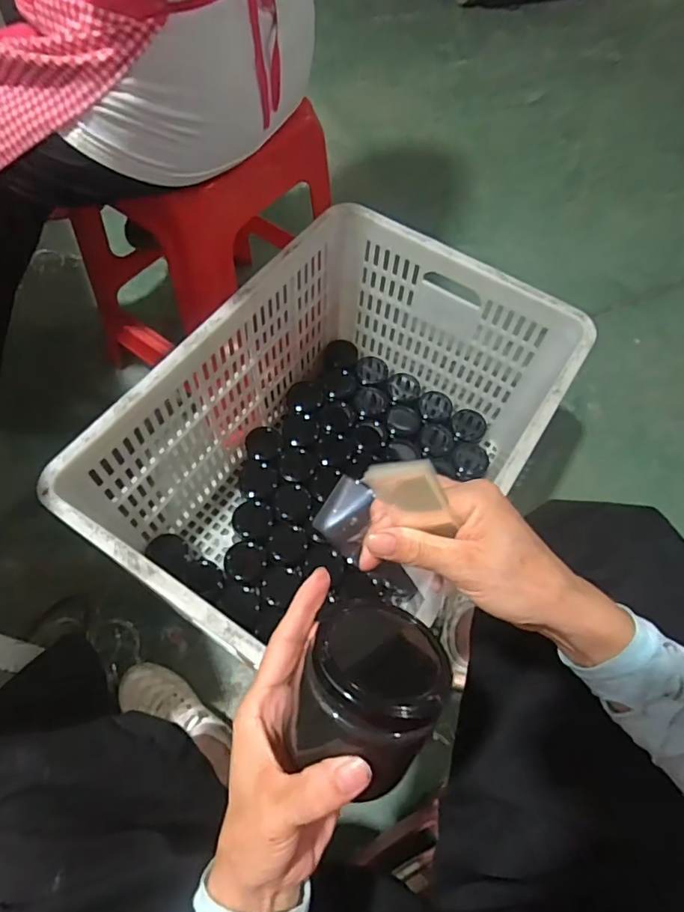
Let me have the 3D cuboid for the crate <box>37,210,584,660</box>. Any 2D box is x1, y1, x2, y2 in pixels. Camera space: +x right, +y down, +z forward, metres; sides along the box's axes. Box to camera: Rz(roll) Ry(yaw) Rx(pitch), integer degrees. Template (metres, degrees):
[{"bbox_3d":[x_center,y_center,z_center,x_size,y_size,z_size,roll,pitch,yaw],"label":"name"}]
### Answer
[{"bbox_3d":[-0.001,0.003,0.781,0.415,0.344,0.610,34,65,14],"label":"crate"}]

